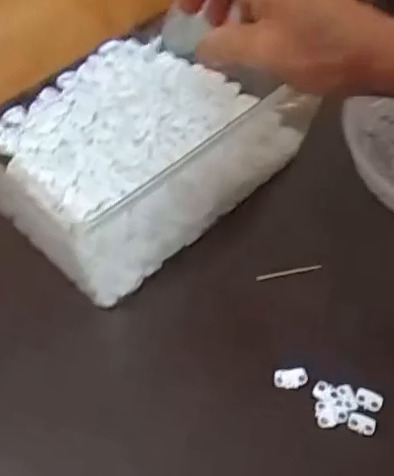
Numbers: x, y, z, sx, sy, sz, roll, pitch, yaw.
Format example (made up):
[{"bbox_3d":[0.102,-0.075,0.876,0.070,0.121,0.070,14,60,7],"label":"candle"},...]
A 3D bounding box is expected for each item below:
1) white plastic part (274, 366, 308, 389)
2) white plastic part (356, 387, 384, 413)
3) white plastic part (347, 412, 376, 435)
[{"bbox_3d":[0.070,0.105,0.422,0.024,0.007,0.015,0,55,0],"label":"white plastic part"},{"bbox_3d":[0.126,0.118,0.413,0.019,0.005,0.014,19,57,13],"label":"white plastic part"},{"bbox_3d":[0.118,0.132,0.402,0.019,0.005,0.013,21,57,14],"label":"white plastic part"}]

